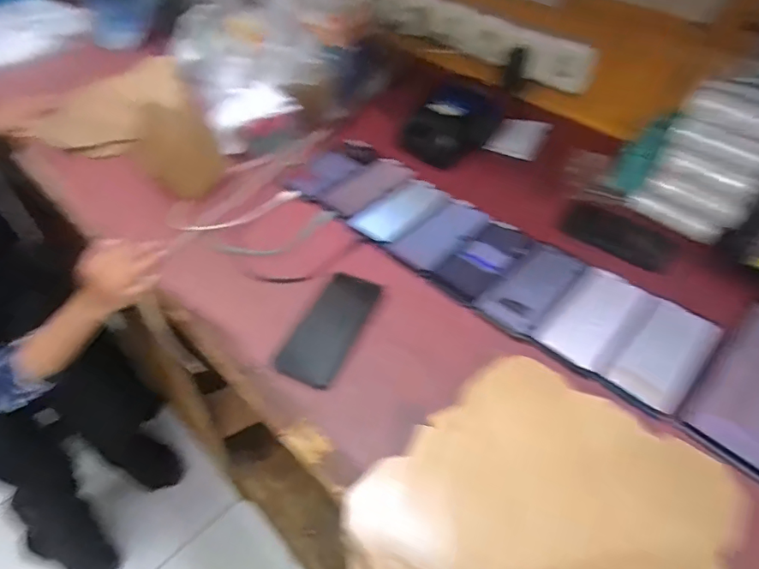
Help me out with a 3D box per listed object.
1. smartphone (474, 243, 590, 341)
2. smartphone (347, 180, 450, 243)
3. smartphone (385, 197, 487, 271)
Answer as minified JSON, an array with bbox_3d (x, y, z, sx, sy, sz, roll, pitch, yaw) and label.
[{"bbox_3d":[0.198,0.001,0.617,0.073,0.009,0.165,34,55,26],"label":"smartphone"},{"bbox_3d":[0.034,-0.114,0.725,0.079,0.004,0.153,35,56,27],"label":"smartphone"},{"bbox_3d":[0.091,-0.076,0.689,0.145,0.008,0.076,-35,57,-28],"label":"smartphone"}]

